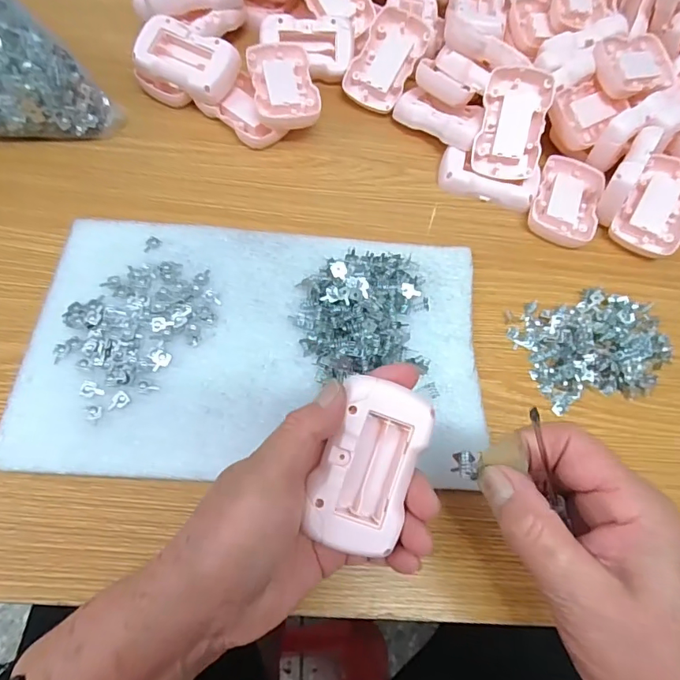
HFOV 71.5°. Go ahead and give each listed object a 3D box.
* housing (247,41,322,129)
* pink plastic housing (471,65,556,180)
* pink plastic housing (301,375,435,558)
[{"bbox_3d":[-0.049,-0.224,0.412,0.053,0.020,0.079,-8,67,-9],"label":"housing"},{"bbox_3d":[0.146,-0.183,0.400,0.053,0.012,0.085,12,99,8],"label":"pink plastic housing"},{"bbox_3d":[0.014,0.065,0.243,0.050,0.016,0.085,22,85,-10],"label":"pink plastic housing"}]

